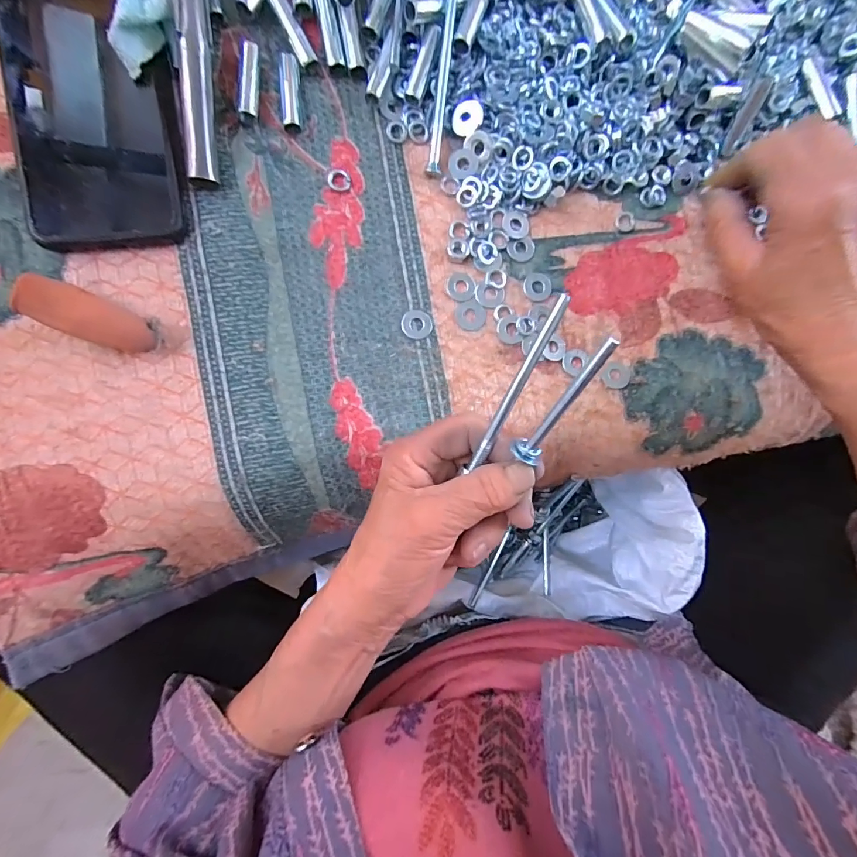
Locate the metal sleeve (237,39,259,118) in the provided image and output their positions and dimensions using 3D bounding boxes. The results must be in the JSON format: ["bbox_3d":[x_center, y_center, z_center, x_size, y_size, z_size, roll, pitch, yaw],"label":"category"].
[{"bbox_3d":[-0.106,-0.206,0.251,0.010,0.011,0.043,1,90,-6],"label":"metal sleeve"}]

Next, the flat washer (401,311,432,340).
[{"bbox_3d":[-0.007,-0.065,0.266,0.019,0.004,0.018,0,90,-6],"label":"flat washer"}]

